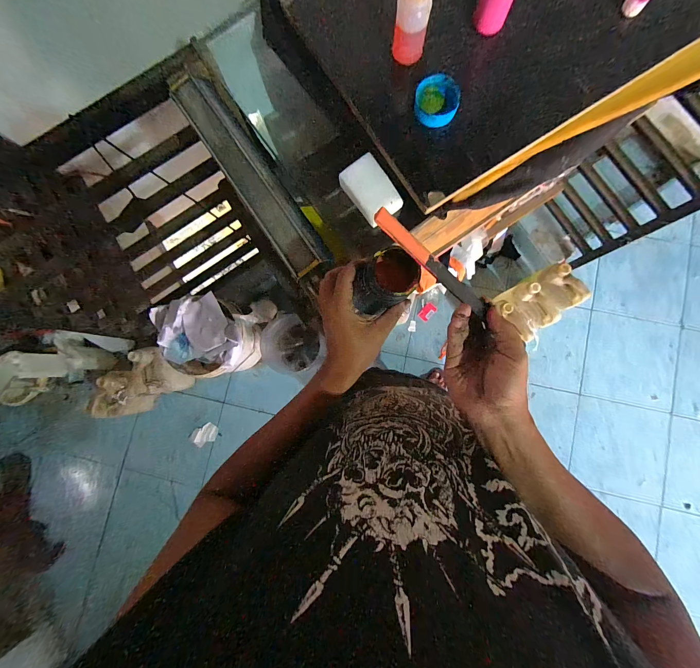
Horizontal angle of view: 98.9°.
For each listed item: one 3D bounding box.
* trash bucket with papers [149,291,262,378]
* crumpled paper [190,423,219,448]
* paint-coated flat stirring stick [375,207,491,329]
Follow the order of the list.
[{"bbox_3d":[-0.560,0.020,1.262,0.322,0.350,0.294,0,83,3],"label":"trash bucket with papers"},{"bbox_3d":[-0.689,0.479,1.417,0.128,0.025,0.084,-28,83,-1],"label":"crumpled paper"},{"bbox_3d":[0.082,-0.061,0.278,0.151,0.013,0.020,35,85,-23],"label":"paint-coated flat stirring stick"}]

